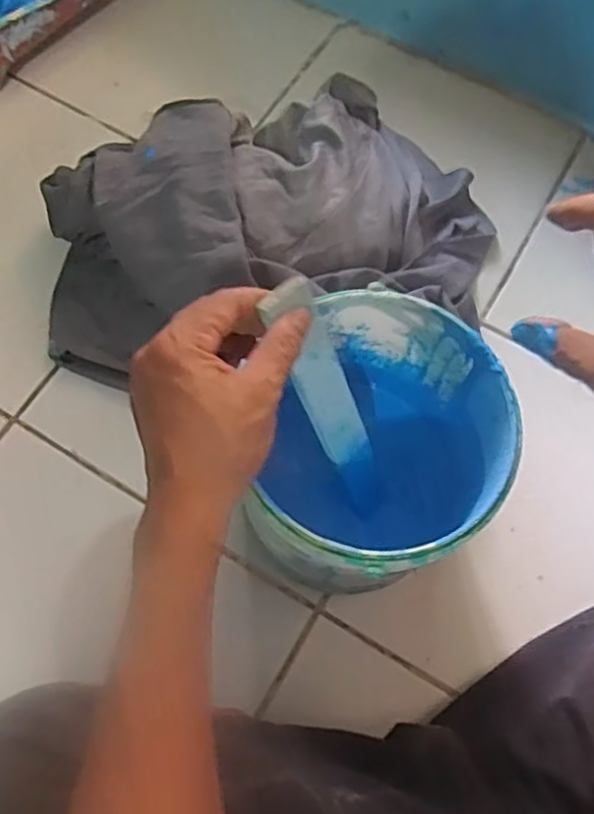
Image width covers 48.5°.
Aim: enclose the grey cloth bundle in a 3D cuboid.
[{"bbox_3d":[-0.022,-0.178,0.599,0.438,0.119,0.249,-17,71,-8],"label":"grey cloth bundle"}]

